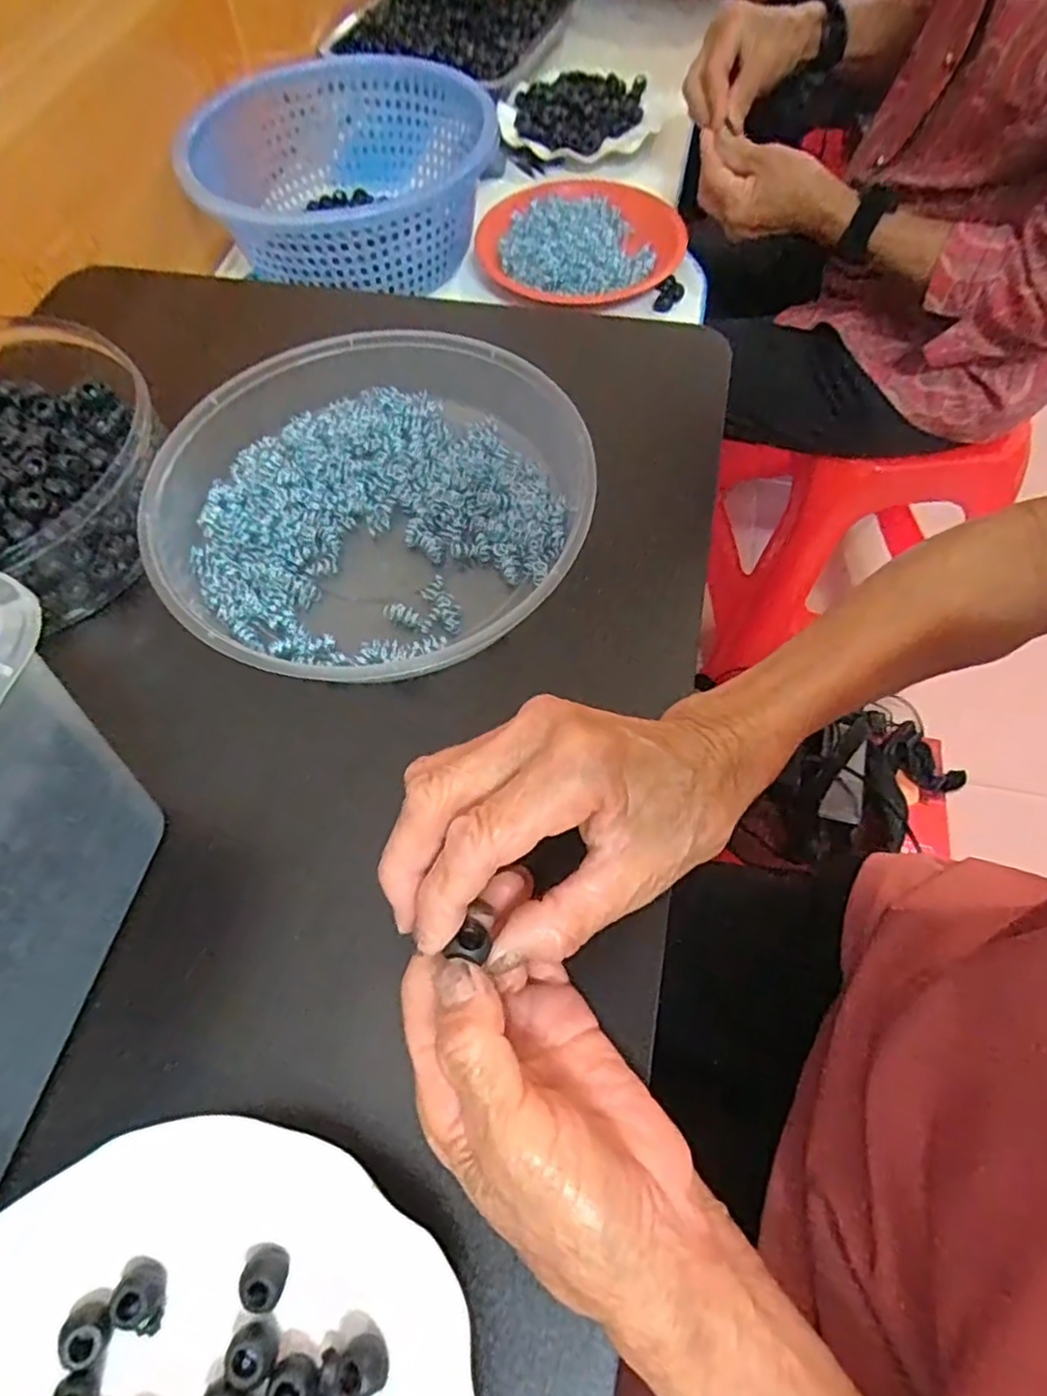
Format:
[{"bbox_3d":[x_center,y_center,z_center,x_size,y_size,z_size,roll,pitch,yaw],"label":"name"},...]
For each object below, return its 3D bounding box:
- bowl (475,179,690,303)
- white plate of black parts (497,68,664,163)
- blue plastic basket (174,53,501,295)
[{"bbox_3d":[0.056,-0.429,0.638,0.183,0.032,0.166,-36,67,-16],"label":"bowl"},{"bbox_3d":[0.058,-0.643,0.745,0.180,0.038,0.155,14,64,9],"label":"white plate of black parts"},{"bbox_3d":[-0.156,-0.477,0.628,0.241,0.099,0.266,6,63,5],"label":"blue plastic basket"}]

